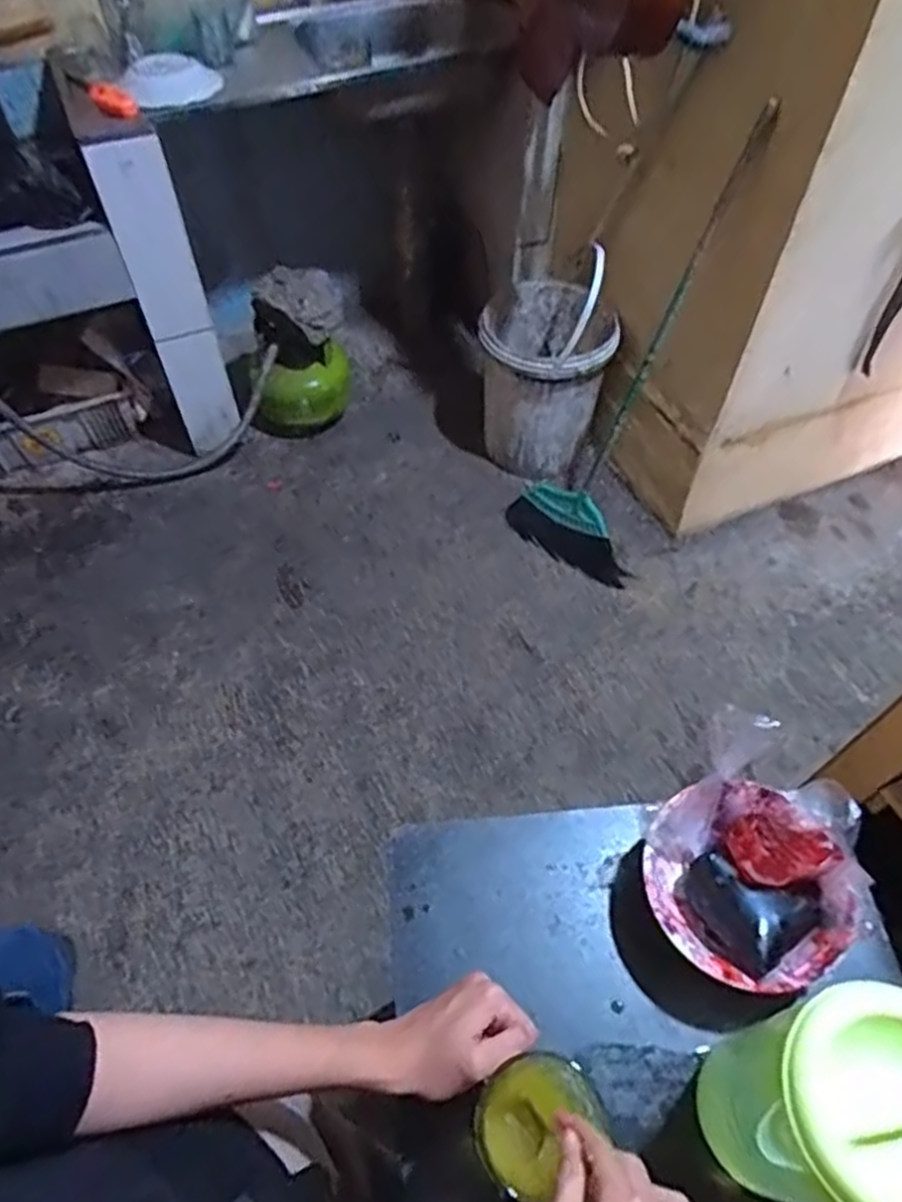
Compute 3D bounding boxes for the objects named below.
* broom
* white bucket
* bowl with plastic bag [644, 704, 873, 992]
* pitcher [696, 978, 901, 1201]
[{"bbox_3d":[0.386,-0.435,1.478,0.315,0.906,0.081,41,42,21],"label":"broom"},{"bbox_3d":[0.214,-0.545,1.760,0.279,0.433,0.330,10,55,7],"label":"white bucket"},{"bbox_3d":[0.234,0.205,0.589,0.149,0.096,0.172,30,60,20],"label":"bowl with plastic bag"},{"bbox_3d":[0.220,0.304,0.460,0.100,0.201,0.105,0,55,0],"label":"pitcher"}]

